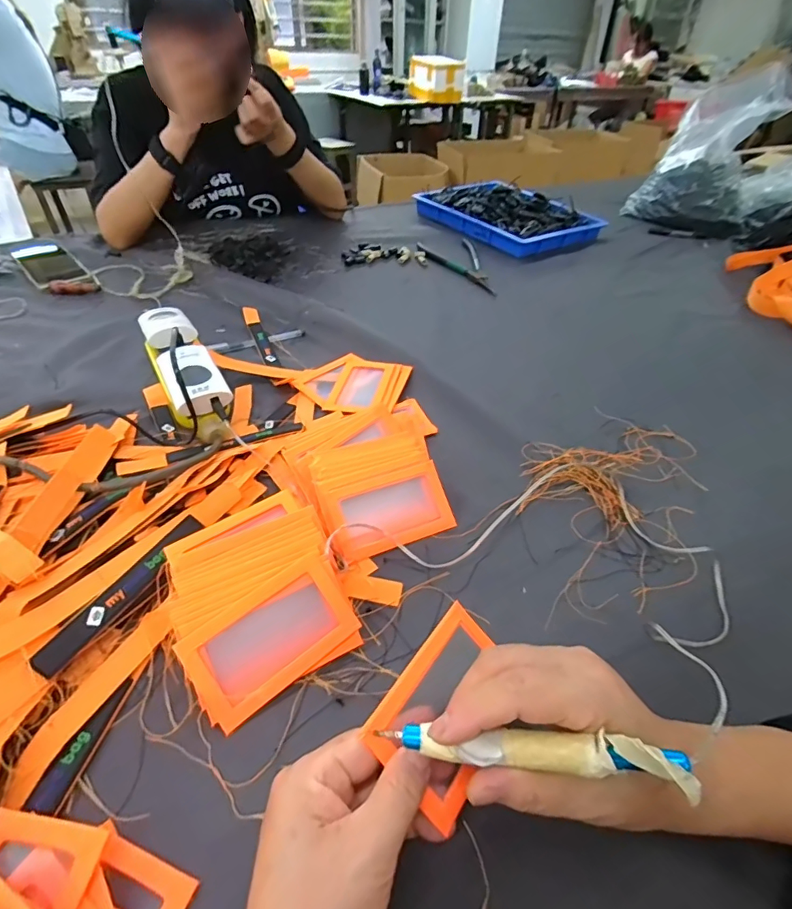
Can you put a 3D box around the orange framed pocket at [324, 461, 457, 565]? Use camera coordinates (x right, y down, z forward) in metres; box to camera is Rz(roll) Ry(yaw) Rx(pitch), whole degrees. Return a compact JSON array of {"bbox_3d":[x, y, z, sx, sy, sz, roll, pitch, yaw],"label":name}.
[{"bbox_3d":[-0.004,0.048,0.408,0.106,0.010,0.064,-16,73,-23],"label":"orange framed pocket"}]

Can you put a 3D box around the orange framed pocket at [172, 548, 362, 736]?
[{"bbox_3d":[-0.082,0.121,0.312,0.105,0.006,0.063,-33,83,-24],"label":"orange framed pocket"}]

